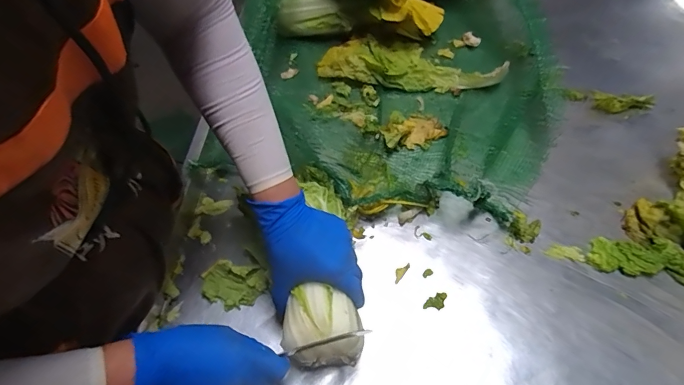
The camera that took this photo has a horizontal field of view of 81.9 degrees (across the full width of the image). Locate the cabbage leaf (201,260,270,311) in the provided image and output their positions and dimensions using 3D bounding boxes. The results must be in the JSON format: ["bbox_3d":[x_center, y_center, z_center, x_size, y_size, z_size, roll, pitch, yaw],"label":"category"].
[{"bbox_3d":[-0.149,0.125,0.536,0.090,0.021,0.058,12,57,11],"label":"cabbage leaf"}]

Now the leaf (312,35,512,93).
[{"bbox_3d":[0.130,-0.258,0.776,0.355,0.049,0.132,3,55,6],"label":"leaf"}]

